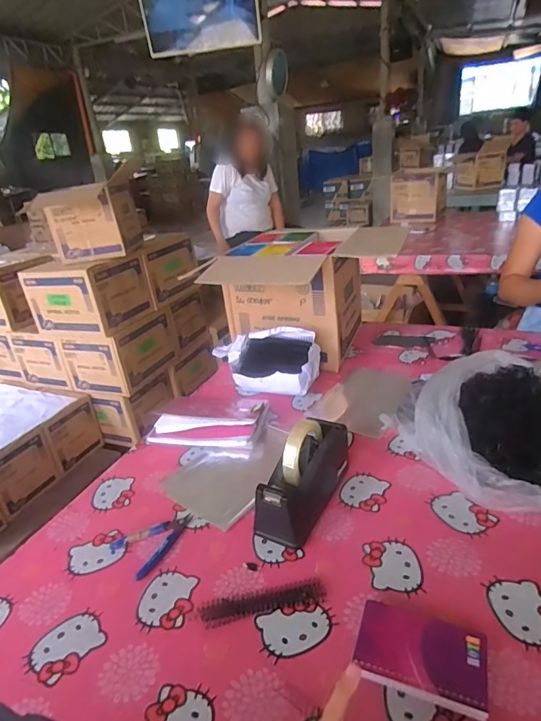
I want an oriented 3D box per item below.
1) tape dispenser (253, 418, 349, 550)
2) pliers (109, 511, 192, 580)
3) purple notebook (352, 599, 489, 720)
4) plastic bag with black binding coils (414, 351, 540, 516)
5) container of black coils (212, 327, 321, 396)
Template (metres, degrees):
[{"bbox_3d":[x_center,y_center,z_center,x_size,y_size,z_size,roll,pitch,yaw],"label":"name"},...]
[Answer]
[{"bbox_3d":[0.054,0.170,0.685,0.077,0.127,0.189,9,29,29],"label":"tape dispenser"},{"bbox_3d":[-0.168,0.265,0.669,0.116,0.009,0.087,-26,32,-35],"label":"pliers"},{"bbox_3d":[0.160,0.315,0.474,0.127,0.029,0.075,5,28,23],"label":"purple notebook"},{"bbox_3d":[0.402,0.109,0.746,0.276,0.113,0.313,-15,27,-17],"label":"plastic bag with black binding coils"},{"bbox_3d":[-0.012,0.011,1.033,0.239,0.135,0.107,5,27,22],"label":"container of black coils"}]

